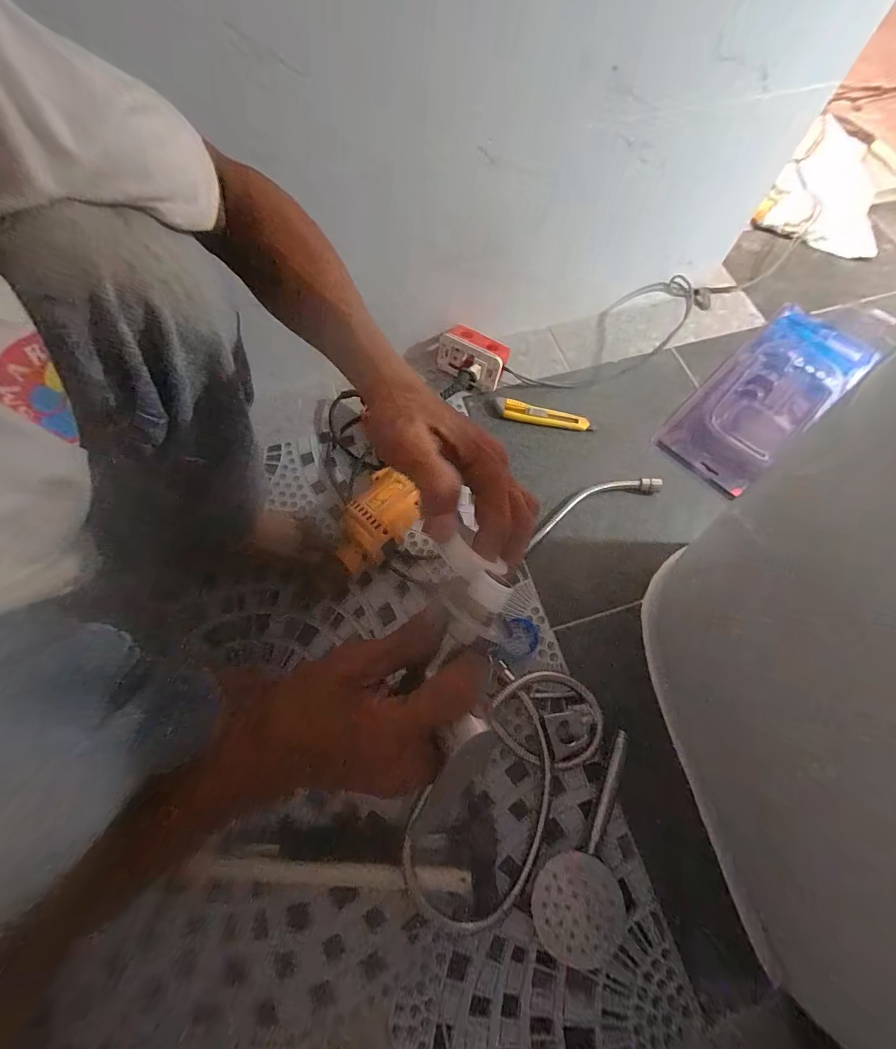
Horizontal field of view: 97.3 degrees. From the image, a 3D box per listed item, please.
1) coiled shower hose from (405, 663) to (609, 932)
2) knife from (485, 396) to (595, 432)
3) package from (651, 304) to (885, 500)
[{"bbox_3d":[0.063,0.292,0.443,0.137,0.029,0.281,32,72,11],"label":"coiled shower hose"},{"bbox_3d":[0.150,-0.178,0.641,0.174,0.012,0.033,11,69,4],"label":"knife"},{"bbox_3d":[0.532,-0.220,0.642,0.425,0.034,0.166,-42,74,-14],"label":"package"}]

